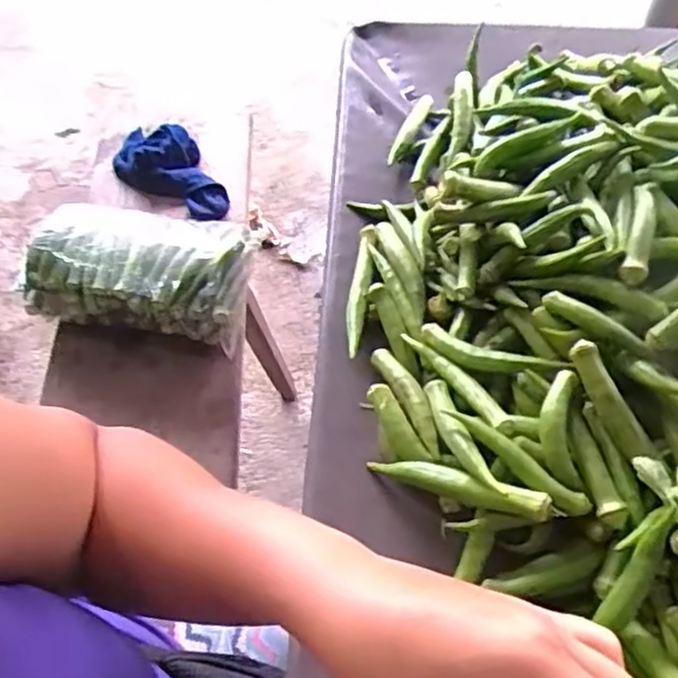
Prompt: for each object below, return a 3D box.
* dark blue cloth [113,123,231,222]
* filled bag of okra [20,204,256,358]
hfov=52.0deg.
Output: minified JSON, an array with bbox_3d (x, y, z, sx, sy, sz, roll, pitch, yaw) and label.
[{"bbox_3d":[-0.266,-0.258,1.083,0.129,0.071,0.187,-25,58,-16],"label":"dark blue cloth"},{"bbox_3d":[-0.258,-0.091,0.925,0.292,0.086,0.157,11,56,8],"label":"filled bag of okra"}]

